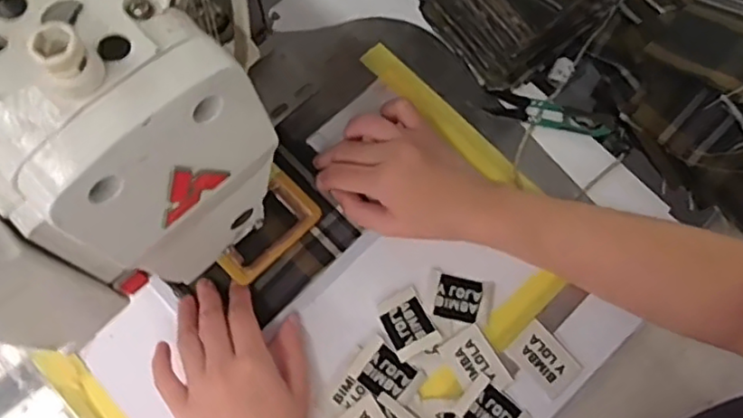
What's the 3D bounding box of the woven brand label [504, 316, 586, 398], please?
[{"bbox_3d":[0.126,0.109,0.460,0.033,0.004,0.051,-41,82,-10],"label":"woven brand label"}]

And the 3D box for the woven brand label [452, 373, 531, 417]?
[{"bbox_3d":[0.086,0.142,0.442,0.047,0.004,0.035,39,74,11],"label":"woven brand label"}]

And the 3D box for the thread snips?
[{"bbox_3d":[0.148,-0.077,0.519,0.103,0.007,0.022,11,71,2],"label":"thread snips"}]

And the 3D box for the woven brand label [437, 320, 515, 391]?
[{"bbox_3d":[0.075,0.111,0.454,0.035,0.004,0.048,-31,74,-12],"label":"woven brand label"}]

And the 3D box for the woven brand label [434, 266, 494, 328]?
[{"bbox_3d":[0.068,0.068,0.473,0.043,0.006,0.039,8,72,4],"label":"woven brand label"}]

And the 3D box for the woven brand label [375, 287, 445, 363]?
[{"bbox_3d":[0.027,0.083,0.462,0.035,0.004,0.044,-27,73,-10],"label":"woven brand label"}]

